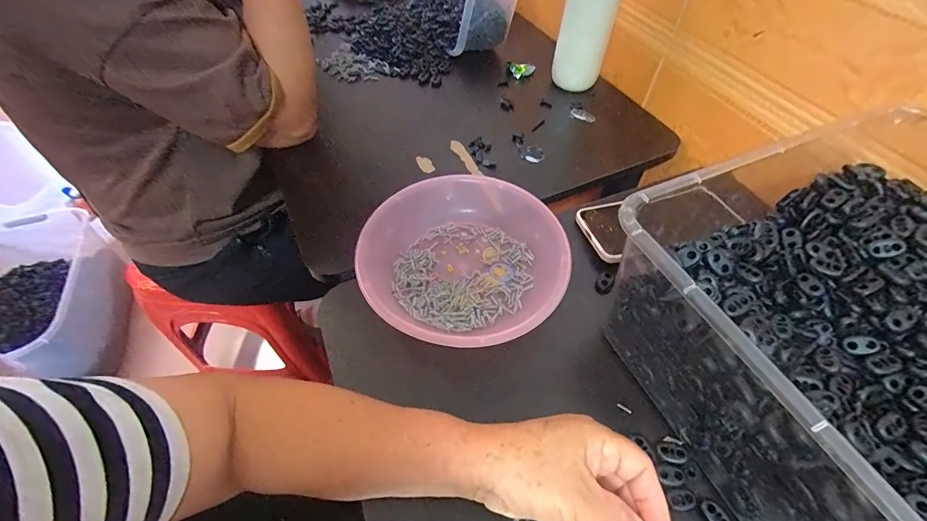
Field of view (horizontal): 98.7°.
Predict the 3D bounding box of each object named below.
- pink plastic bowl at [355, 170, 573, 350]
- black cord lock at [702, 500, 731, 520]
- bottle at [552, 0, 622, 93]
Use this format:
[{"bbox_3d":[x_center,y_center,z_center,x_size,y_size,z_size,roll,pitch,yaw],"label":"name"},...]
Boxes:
[{"bbox_3d":[0.000,0.000,0.381,0.186,0.048,0.182,0,54,0],"label":"pink plastic bowl"},{"bbox_3d":[0.172,0.174,0.270,0.011,0.005,0.019,-20,56,-13],"label":"black cord lock"},{"bbox_3d":[0.172,-0.327,0.508,0.086,0.213,0.063,11,55,9],"label":"bottle"}]

